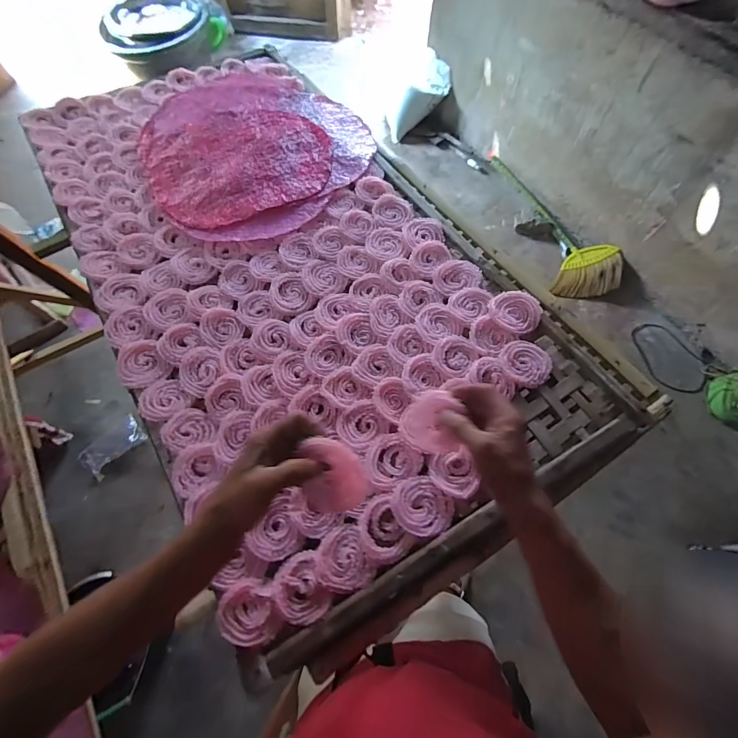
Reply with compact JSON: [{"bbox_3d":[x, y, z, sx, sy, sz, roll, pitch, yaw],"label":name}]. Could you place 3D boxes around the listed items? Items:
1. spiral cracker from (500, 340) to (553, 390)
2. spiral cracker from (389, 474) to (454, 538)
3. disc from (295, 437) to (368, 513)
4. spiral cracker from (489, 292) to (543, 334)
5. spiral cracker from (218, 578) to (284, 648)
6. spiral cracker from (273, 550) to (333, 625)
[{"bbox_3d":[0.243,-0.012,0.563,0.075,0.008,0.075,0,67,0],"label":"spiral cracker"},{"bbox_3d":[0.071,0.183,0.488,0.080,0.009,0.069,39,72,15],"label":"spiral cracker"},{"bbox_3d":[-0.038,0.100,0.349,0.062,0.015,0.069,-18,92,10],"label":"disc"},{"bbox_3d":[0.238,-0.095,0.597,0.078,0.015,0.074,0,67,0],"label":"spiral cracker"},{"bbox_3d":[-0.142,0.293,0.442,0.075,0.018,0.061,18,68,8],"label":"spiral cracker"},{"bbox_3d":[-0.084,0.271,0.457,0.061,0.014,0.075,-25,69,-10],"label":"spiral cracker"}]

